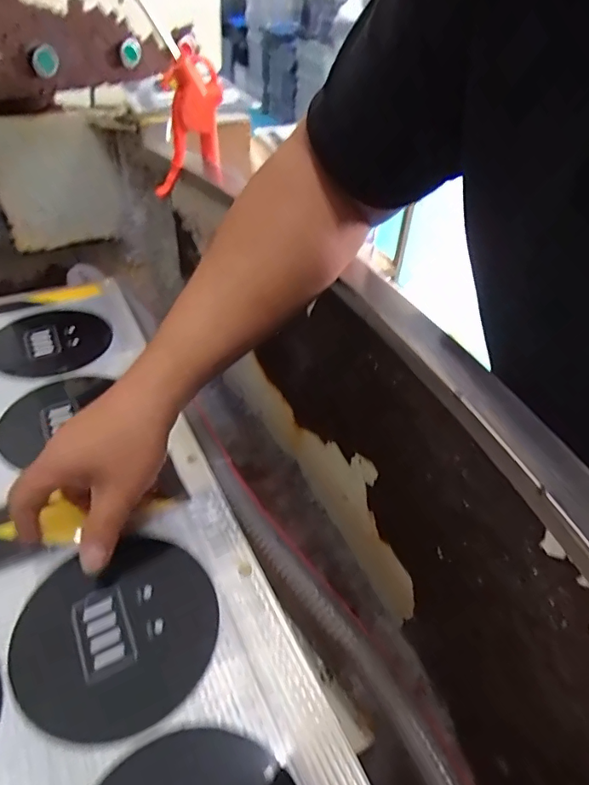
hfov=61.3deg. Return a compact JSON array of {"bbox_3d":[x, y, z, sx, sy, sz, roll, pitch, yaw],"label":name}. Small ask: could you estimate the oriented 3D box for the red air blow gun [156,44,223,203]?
[{"bbox_3d":[-0.112,-0.289,0.543,0.074,0.143,0.032,-9,44,-28],"label":"red air blow gun"}]

